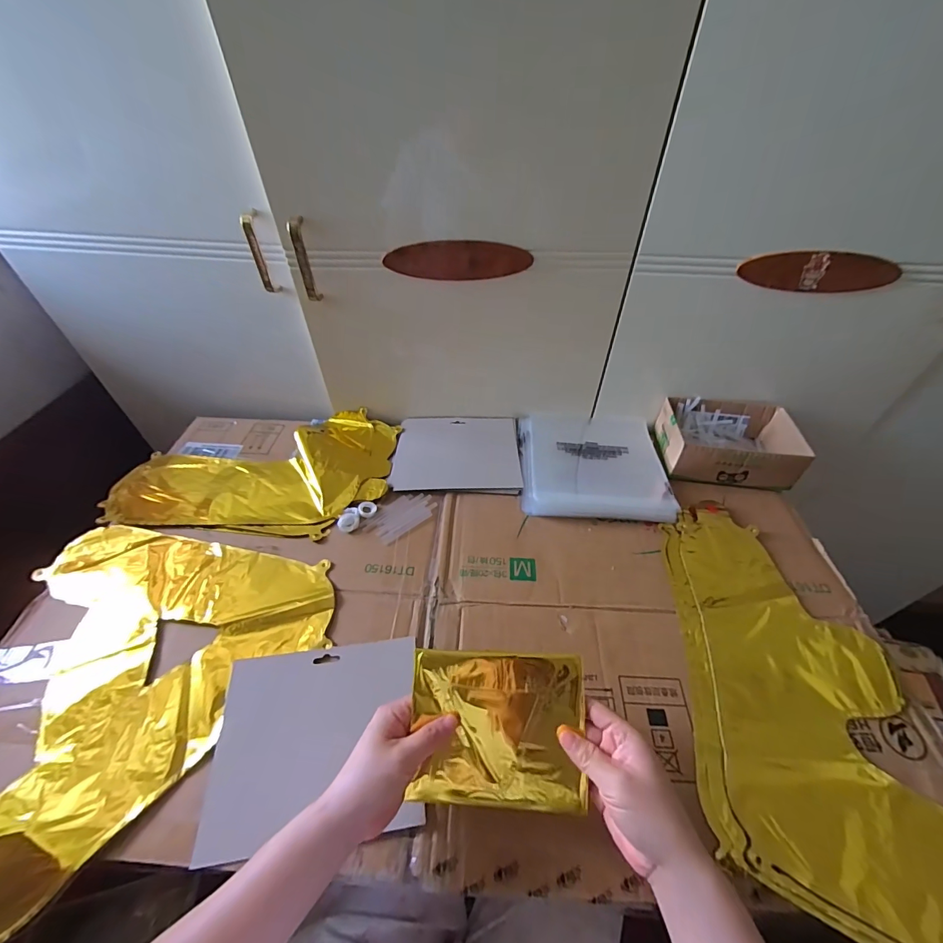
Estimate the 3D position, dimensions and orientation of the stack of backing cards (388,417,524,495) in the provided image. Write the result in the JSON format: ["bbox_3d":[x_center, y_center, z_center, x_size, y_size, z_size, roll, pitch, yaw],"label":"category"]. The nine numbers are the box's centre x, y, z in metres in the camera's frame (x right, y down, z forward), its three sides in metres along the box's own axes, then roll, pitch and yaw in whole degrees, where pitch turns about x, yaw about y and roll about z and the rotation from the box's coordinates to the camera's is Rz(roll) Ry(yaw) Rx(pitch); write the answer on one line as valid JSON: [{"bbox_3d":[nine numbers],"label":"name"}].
[{"bbox_3d":[-0.021,-0.033,0.671,0.199,0.013,0.167,1,47,0],"label":"stack of backing cards"}]

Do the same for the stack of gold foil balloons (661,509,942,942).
[{"bbox_3d":[0.345,0.218,0.437,0.235,0.015,0.402,7,47,6],"label":"stack of gold foil balloons"}]

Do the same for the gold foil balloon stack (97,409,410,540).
[{"bbox_3d":[-0.326,-0.010,0.650,0.390,0.033,0.247,2,45,6],"label":"gold foil balloon stack"}]

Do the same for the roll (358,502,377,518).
[{"bbox_3d":[-0.147,0.054,0.584,0.024,0.007,0.026,0,47,0],"label":"roll"}]

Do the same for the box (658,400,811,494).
[{"bbox_3d":[0.396,-0.052,0.645,0.183,0.060,0.140,8,48,7],"label":"box"}]

